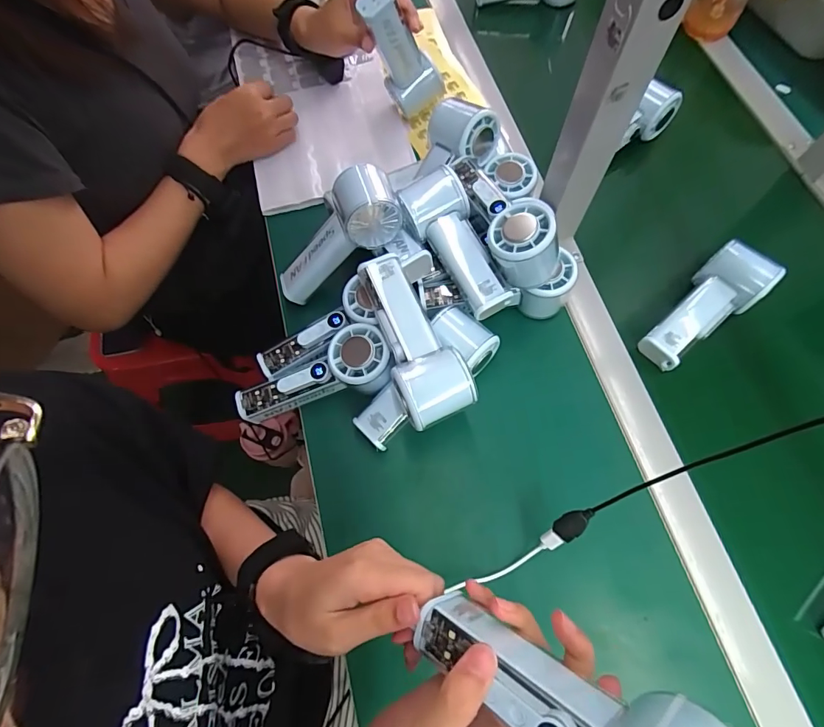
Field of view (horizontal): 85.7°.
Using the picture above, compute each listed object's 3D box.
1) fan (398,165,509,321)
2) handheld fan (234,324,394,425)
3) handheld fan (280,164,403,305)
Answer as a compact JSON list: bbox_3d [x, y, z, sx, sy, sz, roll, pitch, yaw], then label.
[{"bbox_3d":[0.036,-0.115,0.414,0.067,0.050,0.146,-16,69,-5],"label":"fan"},{"bbox_3d":[-0.088,0.015,0.424,0.151,0.048,0.054,-22,69,10],"label":"handheld fan"},{"bbox_3d":[-0.081,-0.123,0.438,0.147,0.053,0.063,-38,68,27],"label":"handheld fan"}]

